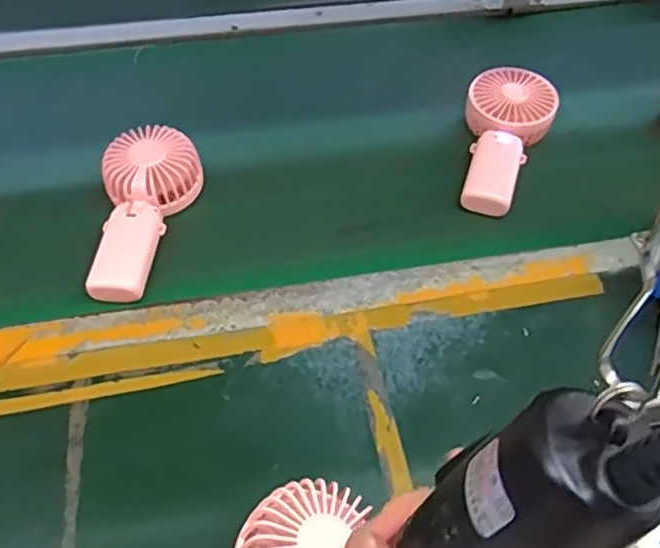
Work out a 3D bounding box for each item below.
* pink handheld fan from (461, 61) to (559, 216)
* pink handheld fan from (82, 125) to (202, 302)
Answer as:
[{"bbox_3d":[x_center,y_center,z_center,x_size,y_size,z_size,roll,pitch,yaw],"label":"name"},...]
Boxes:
[{"bbox_3d":[0.173,-0.137,0.650,0.083,0.043,0.187,14,52,8],"label":"pink handheld fan"},{"bbox_3d":[-0.161,-0.056,0.580,0.082,0.045,0.170,0,51,-3],"label":"pink handheld fan"}]

